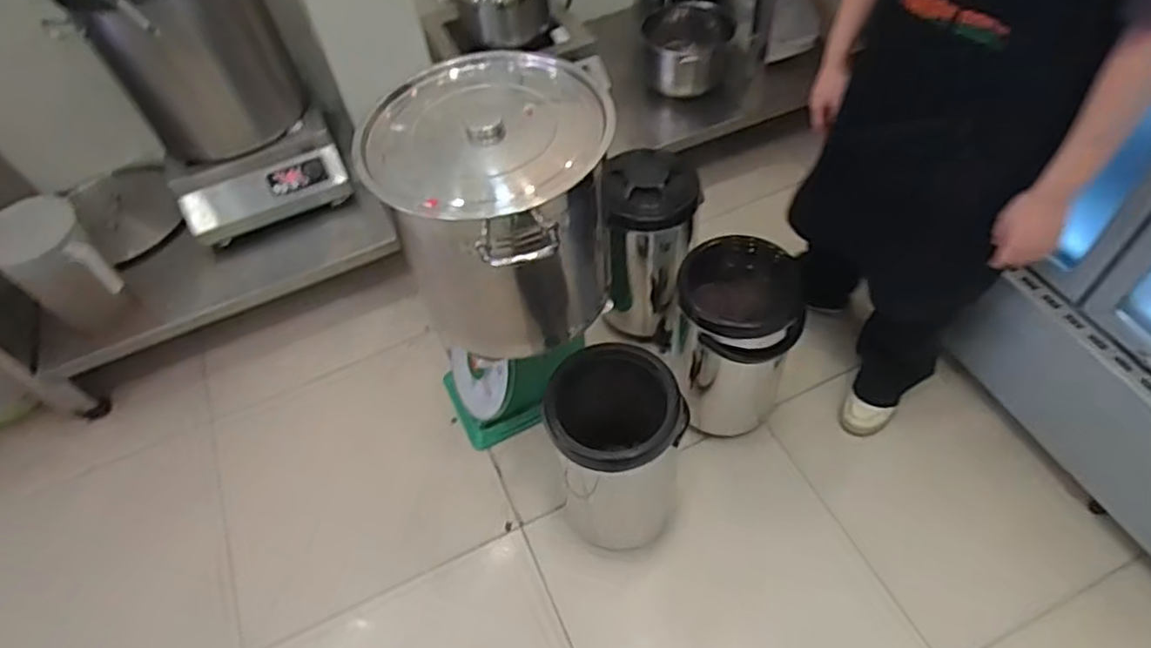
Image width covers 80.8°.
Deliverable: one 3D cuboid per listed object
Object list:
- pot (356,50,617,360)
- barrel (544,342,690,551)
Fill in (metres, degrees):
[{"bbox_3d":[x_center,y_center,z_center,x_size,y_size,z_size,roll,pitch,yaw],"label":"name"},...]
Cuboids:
[{"bbox_3d":[-0.114,-0.201,1.223,0.329,0.475,0.343,-2,53,3],"label":"pot"},{"bbox_3d":[0.080,0.255,1.301,0.233,0.436,0.203,1,53,6],"label":"barrel"}]

